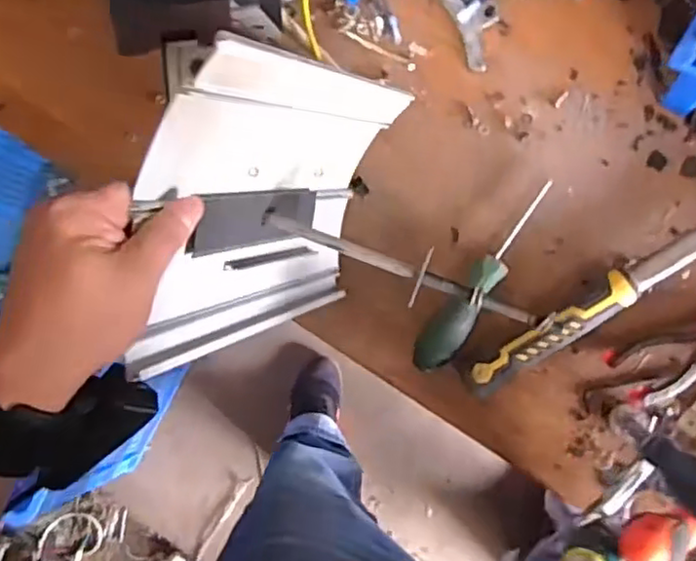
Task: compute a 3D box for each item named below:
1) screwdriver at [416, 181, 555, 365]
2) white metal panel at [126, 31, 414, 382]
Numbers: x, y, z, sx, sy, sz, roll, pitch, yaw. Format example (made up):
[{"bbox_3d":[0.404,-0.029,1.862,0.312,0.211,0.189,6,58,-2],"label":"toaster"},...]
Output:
[{"bbox_3d":[0.119,-0.001,0.555,0.032,0.030,0.186,38,92,8],"label":"screwdriver"},{"bbox_3d":[-0.043,-0.053,0.425,0.038,0.247,0.175,28,109,18],"label":"white metal panel"}]

